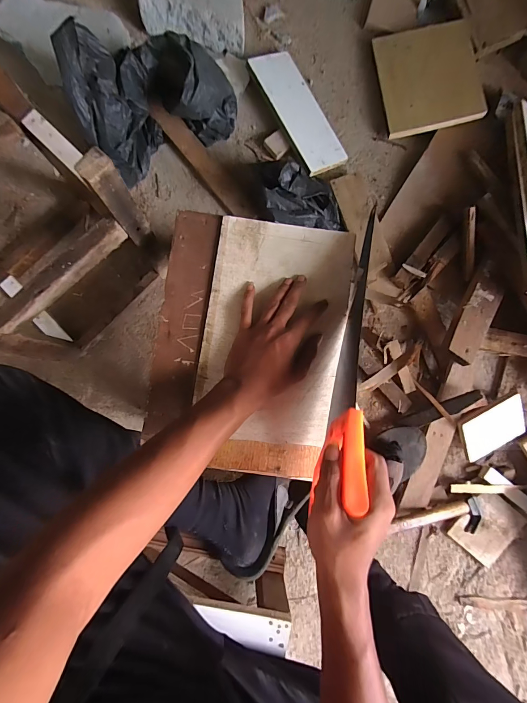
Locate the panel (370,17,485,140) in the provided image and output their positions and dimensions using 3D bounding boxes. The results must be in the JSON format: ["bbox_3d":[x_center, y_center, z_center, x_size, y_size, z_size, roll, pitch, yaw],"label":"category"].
[{"bbox_3d":[0.358,-0.595,0.743,0.199,0.018,0.242,-8,81,7],"label":"panel"}]

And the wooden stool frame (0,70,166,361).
[{"bbox_3d":[-0.328,-0.155,0.487,0.220,0.344,0.252,45,82,-1],"label":"wooden stool frame"}]

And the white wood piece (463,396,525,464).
[{"bbox_3d":[0.490,0.164,0.725,0.150,0.018,0.072,-45,66,30],"label":"white wood piece"}]

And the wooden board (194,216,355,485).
[{"bbox_3d":[0.014,-0.009,0.454,0.183,0.018,0.335,9,84,-5],"label":"wooden board"}]

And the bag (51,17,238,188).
[{"bbox_3d":[-0.196,-0.458,0.620,0.277,0.159,0.158,-31,89,-8],"label":"bag"}]

